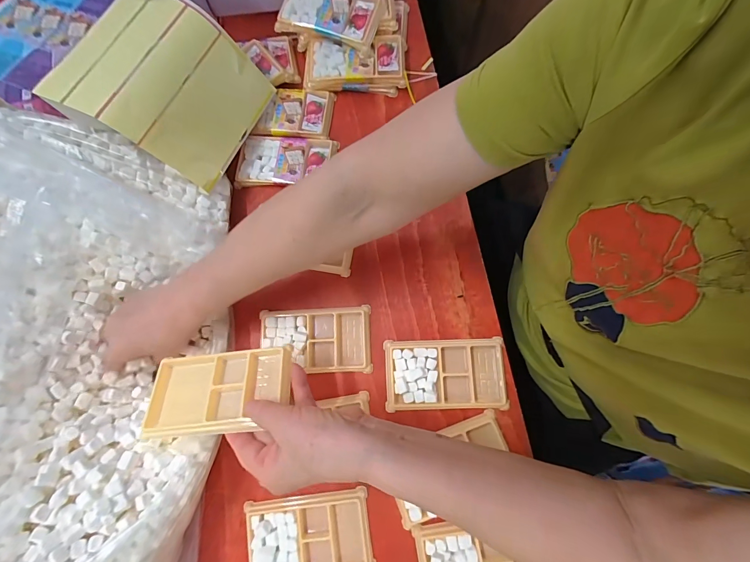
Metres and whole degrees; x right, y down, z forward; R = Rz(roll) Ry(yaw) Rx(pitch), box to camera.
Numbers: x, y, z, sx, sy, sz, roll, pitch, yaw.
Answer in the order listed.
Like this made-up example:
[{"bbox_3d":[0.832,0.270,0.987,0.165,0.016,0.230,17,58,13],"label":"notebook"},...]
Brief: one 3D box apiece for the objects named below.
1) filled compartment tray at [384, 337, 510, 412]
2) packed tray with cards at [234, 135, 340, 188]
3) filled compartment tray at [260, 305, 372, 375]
[{"bbox_3d":[0.083,0.108,0.390,0.136,0.013,0.077,-3,78,4],"label":"filled compartment tray"},{"bbox_3d":[-0.121,-0.164,0.458,0.129,0.016,0.071,4,78,5],"label":"packed tray with cards"},{"bbox_3d":[-0.072,0.072,0.410,0.134,0.018,0.078,-3,78,4],"label":"filled compartment tray"}]

